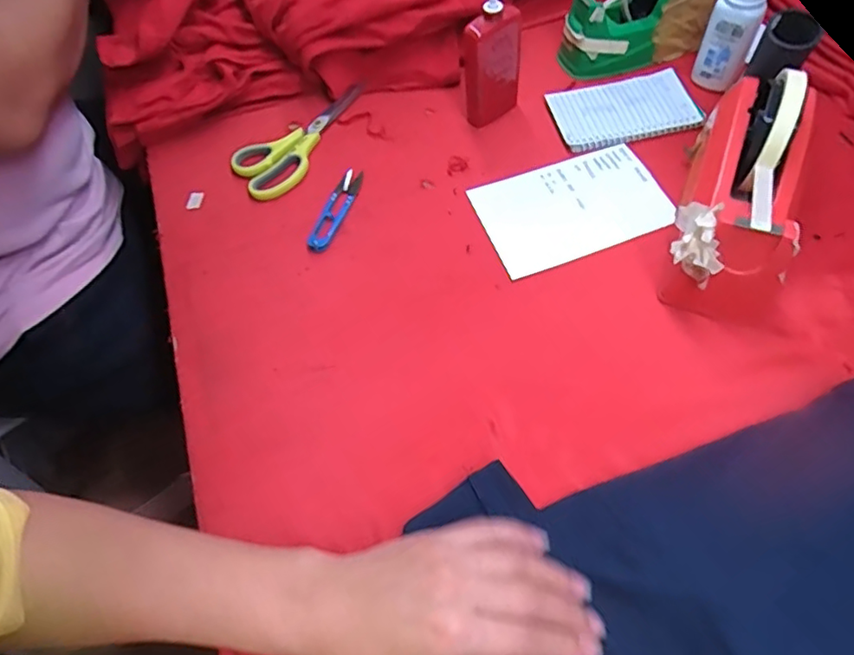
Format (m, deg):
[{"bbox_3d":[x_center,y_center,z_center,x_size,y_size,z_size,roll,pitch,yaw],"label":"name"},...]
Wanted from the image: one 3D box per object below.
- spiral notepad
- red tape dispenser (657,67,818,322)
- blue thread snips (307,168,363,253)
[{"bbox_3d":[0.192,-0.215,0.558,0.134,0.017,0.082,-11,58,-2],"label":"spiral notepad"},{"bbox_3d":[0.245,-0.101,0.430,0.081,0.119,0.165,18,62,15],"label":"red tape dispenser"},{"bbox_3d":[-0.086,-0.111,0.532,0.021,0.008,0.100,14,61,13],"label":"blue thread snips"}]

